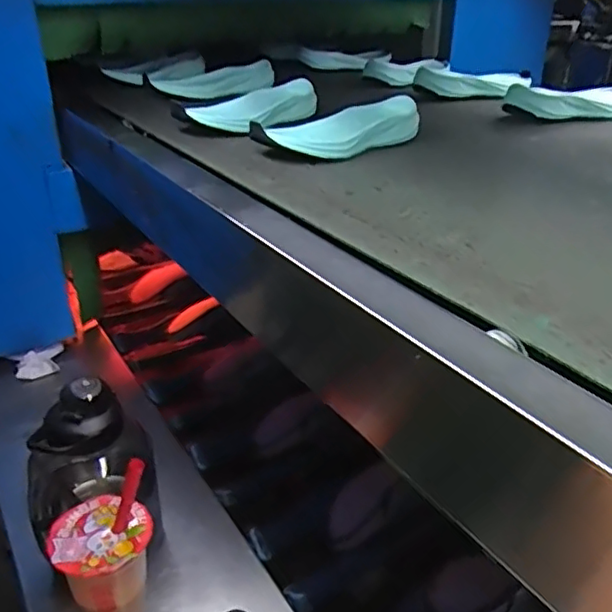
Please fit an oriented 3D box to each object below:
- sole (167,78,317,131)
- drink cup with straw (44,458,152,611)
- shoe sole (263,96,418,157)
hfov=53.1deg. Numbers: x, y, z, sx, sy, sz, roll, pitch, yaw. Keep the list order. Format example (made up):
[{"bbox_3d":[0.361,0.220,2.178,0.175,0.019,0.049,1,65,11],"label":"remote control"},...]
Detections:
[{"bbox_3d":[-0.074,-0.263,0.811,0.058,0.040,0.212,23,37,37],"label":"sole"},{"bbox_3d":[-0.191,0.240,0.584,0.087,0.215,0.081,-1,28,1],"label":"drink cup with straw"},{"bbox_3d":[0.051,-0.205,0.714,0.209,0.040,0.064,-19,34,-29],"label":"shoe sole"}]

